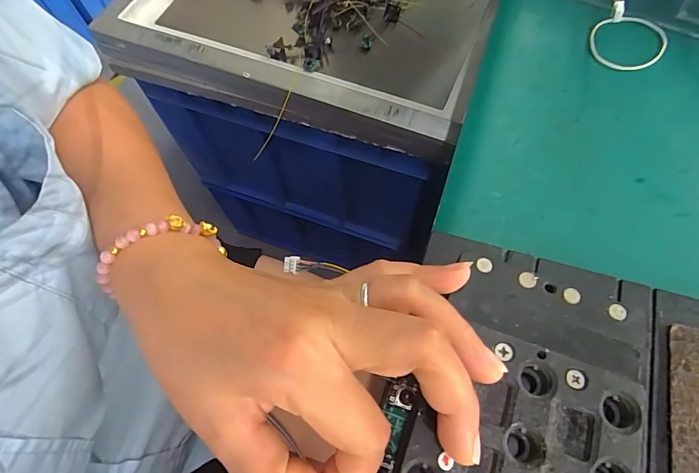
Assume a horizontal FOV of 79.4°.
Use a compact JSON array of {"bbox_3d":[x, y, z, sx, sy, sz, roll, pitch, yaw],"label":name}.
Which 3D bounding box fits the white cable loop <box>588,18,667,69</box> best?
[{"bbox_3d":[0.201,-0.140,0.304,0.052,0.005,0.052,16,66,8],"label":"white cable loop"}]

